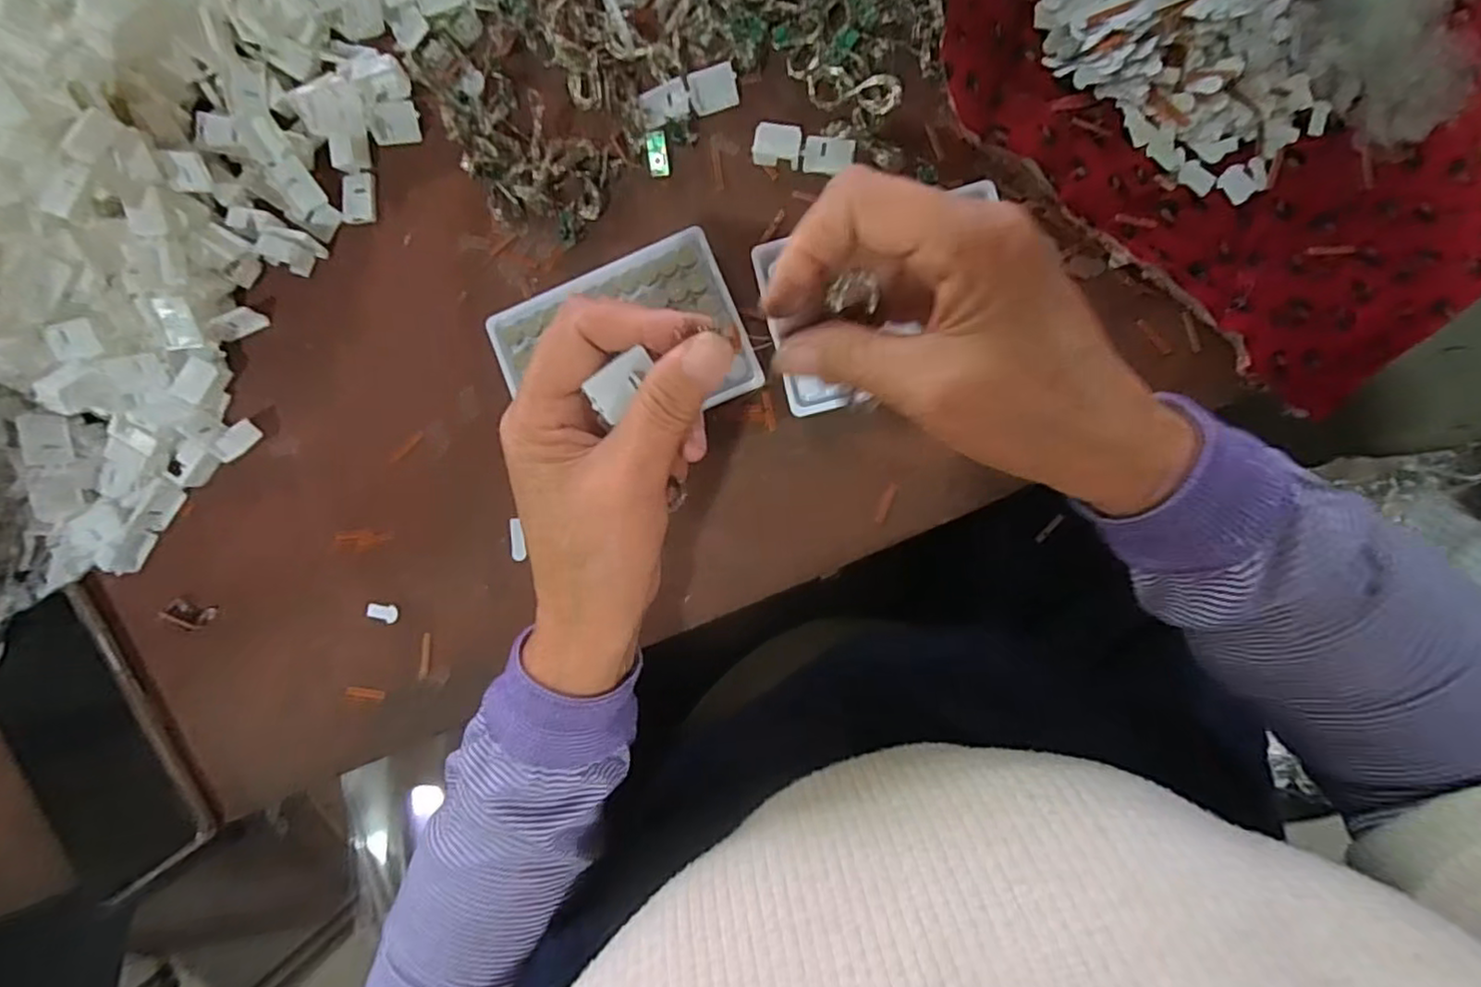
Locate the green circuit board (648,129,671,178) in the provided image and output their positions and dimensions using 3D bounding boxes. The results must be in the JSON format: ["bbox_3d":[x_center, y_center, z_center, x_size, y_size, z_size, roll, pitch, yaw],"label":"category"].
[{"bbox_3d":[-0.045,-0.188,0.362,0.011,0.006,0.023,-3,109,6],"label":"green circuit board"}]

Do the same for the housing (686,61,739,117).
[{"bbox_3d":[-0.015,-0.226,0.363,0.027,0.008,0.022,-8,86,6],"label":"housing"}]

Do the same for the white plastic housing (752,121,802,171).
[{"bbox_3d":[0.020,-0.191,0.358,0.026,0.012,0.018,11,88,6],"label":"white plastic housing"}]

